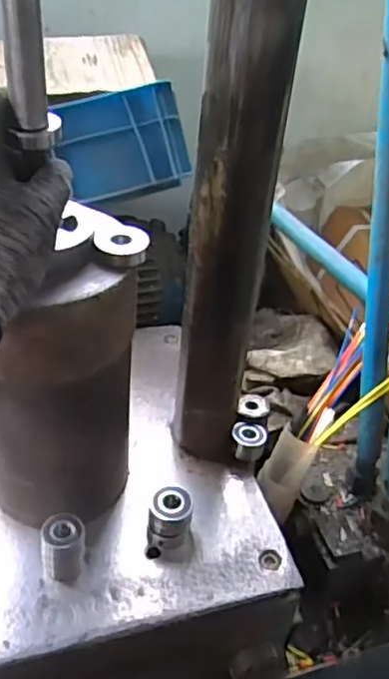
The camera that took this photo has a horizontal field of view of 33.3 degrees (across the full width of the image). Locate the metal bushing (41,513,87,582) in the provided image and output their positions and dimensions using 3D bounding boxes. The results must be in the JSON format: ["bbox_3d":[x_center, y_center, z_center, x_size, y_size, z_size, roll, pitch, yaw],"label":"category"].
[{"bbox_3d":[-0.109,0.176,0.545,0.035,0.059,0.031,-5,39,-14],"label":"metal bushing"}]

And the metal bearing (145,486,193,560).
[{"bbox_3d":[-0.023,0.165,0.579,0.038,0.046,0.047,7,38,2],"label":"metal bearing"}]

